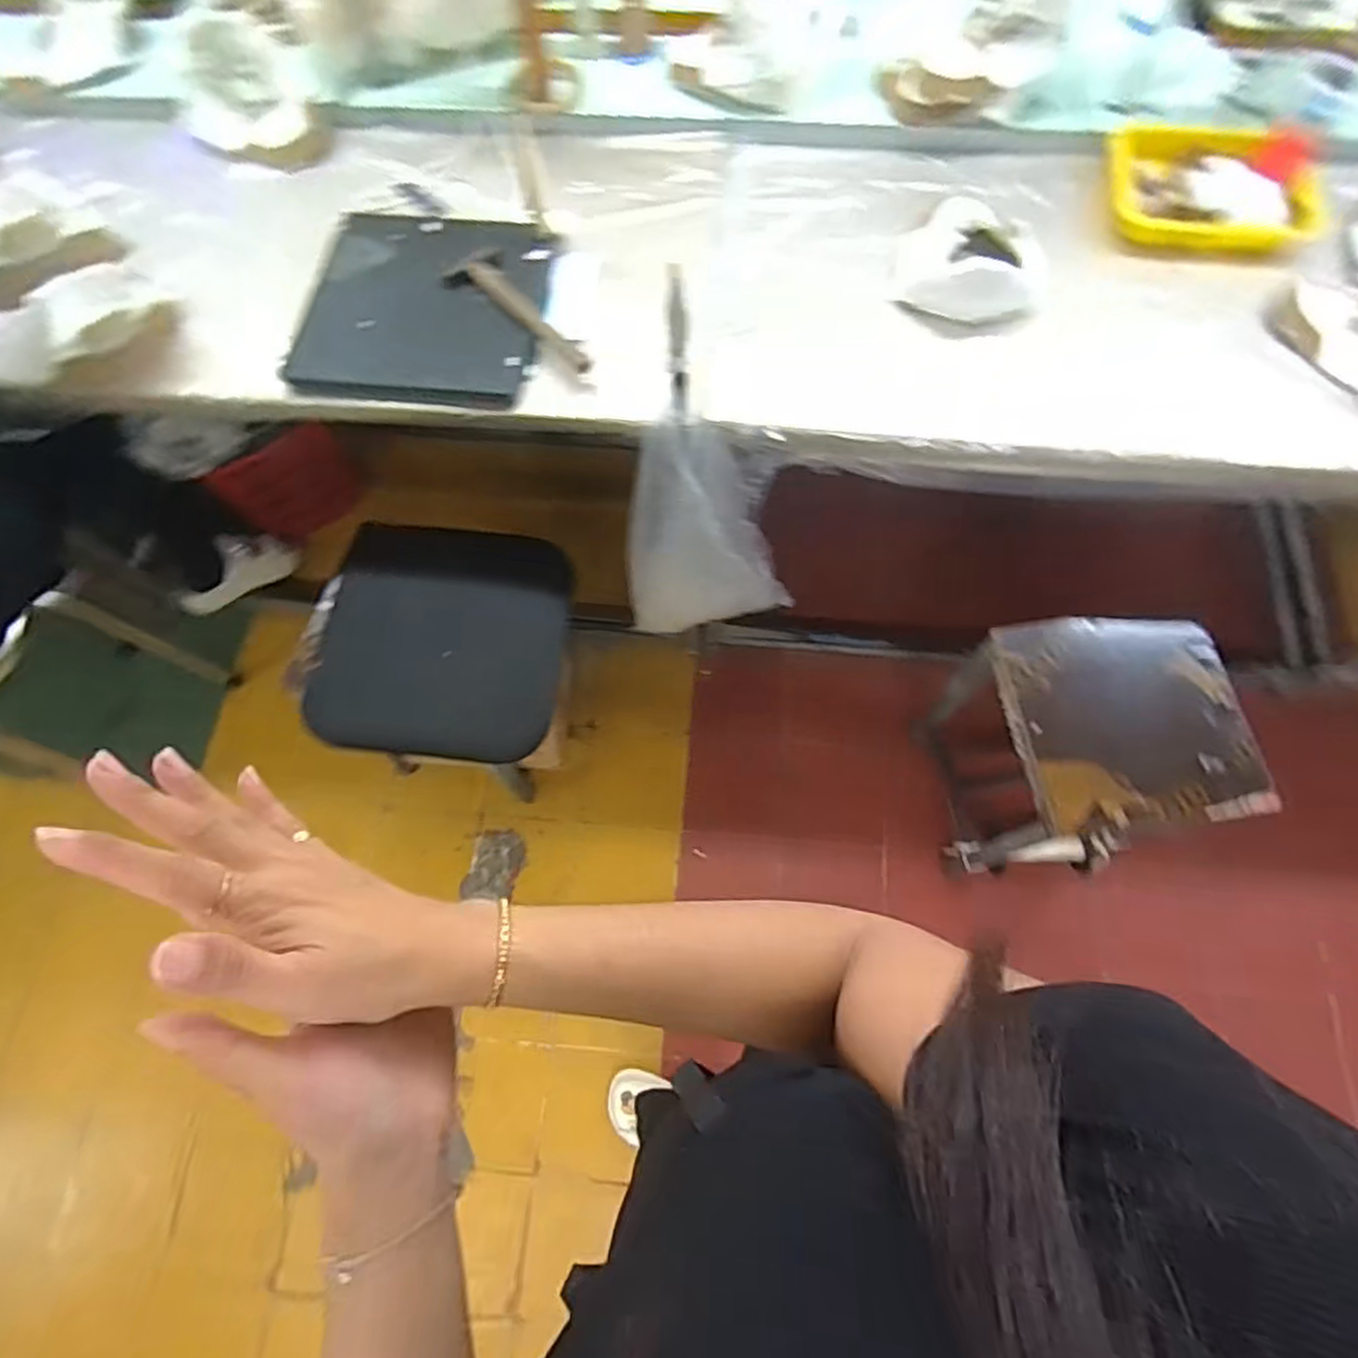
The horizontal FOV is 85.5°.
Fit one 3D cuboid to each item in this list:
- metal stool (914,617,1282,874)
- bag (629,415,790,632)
[{"bbox_3d":[0.618,0.127,1.200,0.309,0.452,0.300,-2,69,1],"label":"metal stool"},{"bbox_3d":[0.037,-0.206,1.060,0.237,0.340,0.145,-13,69,-4],"label":"bag"}]

